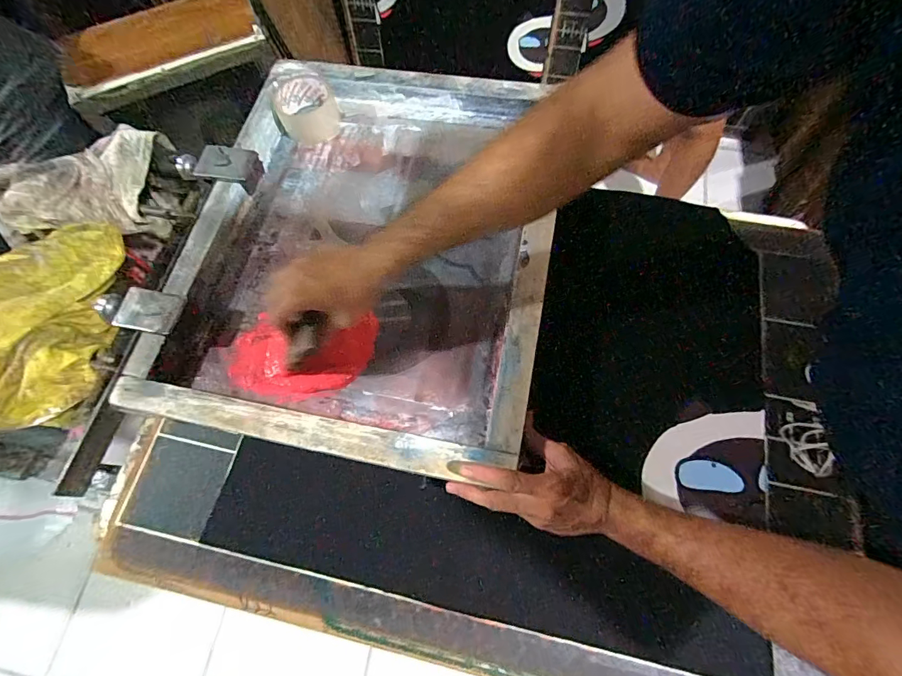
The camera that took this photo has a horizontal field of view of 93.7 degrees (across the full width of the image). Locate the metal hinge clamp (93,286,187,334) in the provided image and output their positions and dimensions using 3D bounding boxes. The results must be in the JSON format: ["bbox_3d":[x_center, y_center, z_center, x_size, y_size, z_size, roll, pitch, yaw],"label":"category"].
[{"bbox_3d":[-0.385,-0.034,0.524,0.117,0.033,0.051,10,71,6],"label":"metal hinge clamp"}]

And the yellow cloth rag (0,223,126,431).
[{"bbox_3d":[-0.530,-0.023,0.523,0.174,0.106,0.255,-7,70,0],"label":"yellow cloth rag"}]

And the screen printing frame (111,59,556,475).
[{"bbox_3d":[-0.104,-0.135,0.561,0.454,0.053,0.550,10,71,6],"label":"screen printing frame"}]

